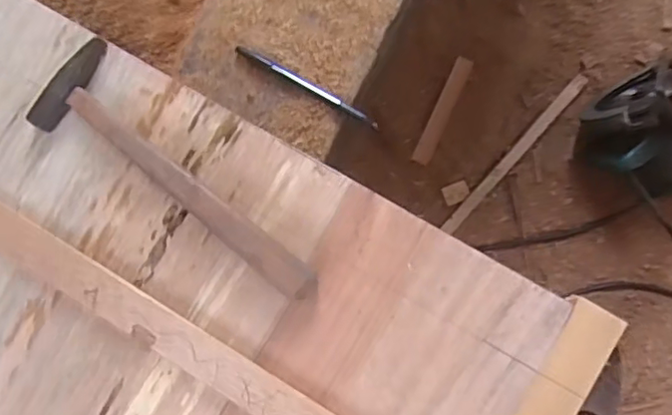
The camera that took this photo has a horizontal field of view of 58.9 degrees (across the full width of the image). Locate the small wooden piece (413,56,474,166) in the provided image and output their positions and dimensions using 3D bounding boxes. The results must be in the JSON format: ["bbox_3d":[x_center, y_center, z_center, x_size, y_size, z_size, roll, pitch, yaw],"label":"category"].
[{"bbox_3d":[0.204,-0.184,1.139,0.032,0.012,0.219,25,90,6],"label":"small wooden piece"}]

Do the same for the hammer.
[{"bbox_3d":[-0.125,-0.035,0.497,0.288,0.031,0.083,34,89,8],"label":"hammer"}]

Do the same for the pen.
[{"bbox_3d":[-0.027,-0.115,0.559,0.154,0.007,0.011,31,88,8],"label":"pen"}]

